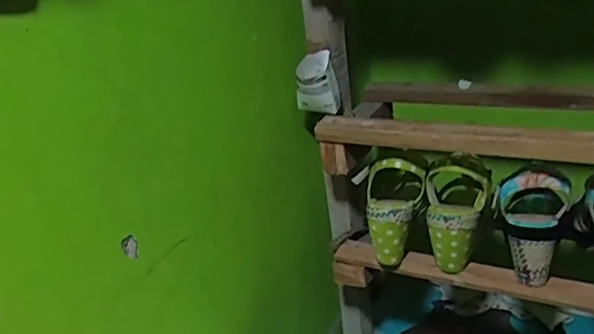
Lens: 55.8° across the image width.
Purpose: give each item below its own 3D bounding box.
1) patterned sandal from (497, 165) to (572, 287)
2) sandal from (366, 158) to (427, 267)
[{"bbox_3d":[0.290,0.068,0.691,0.083,0.133,0.091,3,25,23],"label":"patterned sandal"},{"bbox_3d":[0.120,0.061,0.752,0.083,0.146,0.055,8,1,27],"label":"sandal"}]

